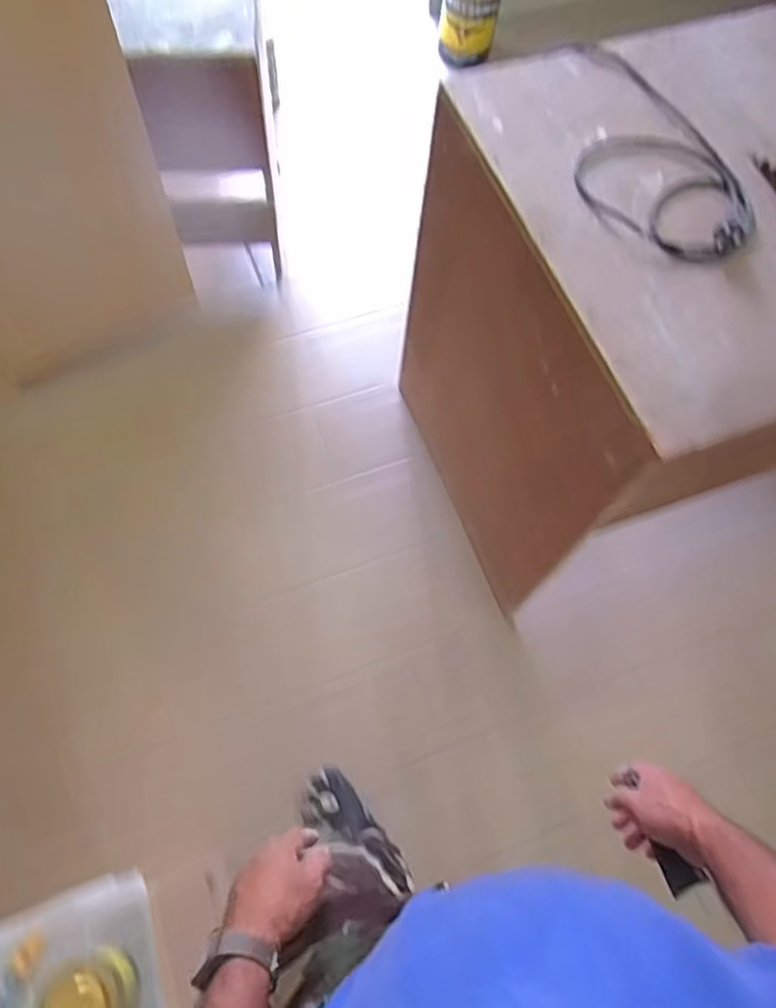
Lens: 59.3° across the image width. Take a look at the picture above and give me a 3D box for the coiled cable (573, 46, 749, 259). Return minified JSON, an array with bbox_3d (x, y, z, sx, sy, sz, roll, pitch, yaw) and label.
[{"bbox_3d":[0.341,-0.470,0.869,0.207,0.026,0.393,1,67,-2],"label":"coiled cable"}]

